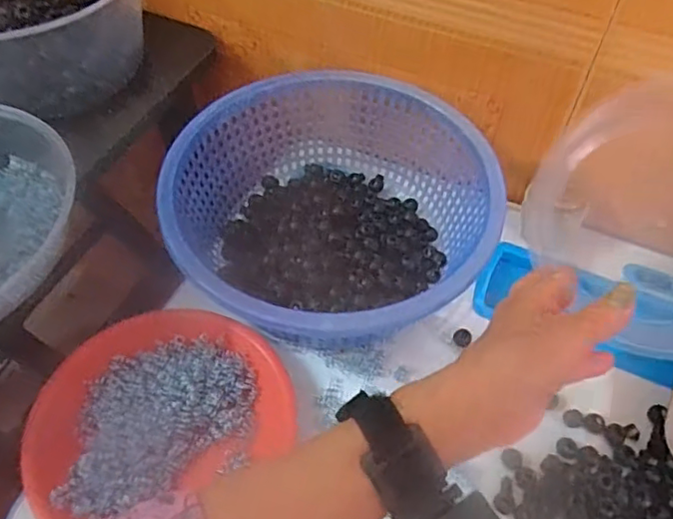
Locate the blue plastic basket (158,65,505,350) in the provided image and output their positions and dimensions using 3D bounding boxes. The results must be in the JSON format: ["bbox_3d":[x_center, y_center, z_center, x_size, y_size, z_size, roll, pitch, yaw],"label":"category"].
[{"bbox_3d":[-0.005,-0.039,0.533,0.271,0.100,0.273,0,54,0],"label":"blue plastic basket"}]

